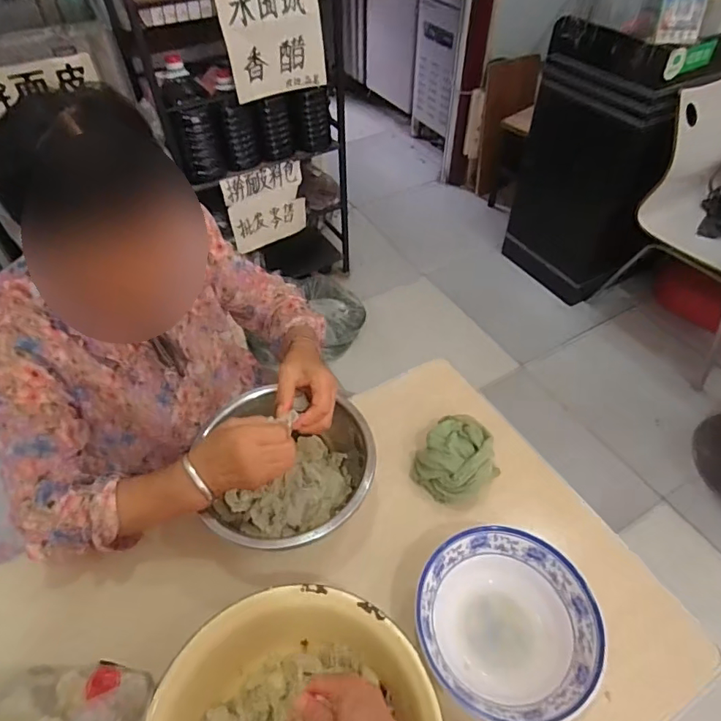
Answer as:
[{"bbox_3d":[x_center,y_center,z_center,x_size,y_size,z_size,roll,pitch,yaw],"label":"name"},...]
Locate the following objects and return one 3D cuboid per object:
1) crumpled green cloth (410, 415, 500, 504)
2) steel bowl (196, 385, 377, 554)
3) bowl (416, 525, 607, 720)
[{"bbox_3d":[0.141,0.141,0.724,0.108,0.057,0.125,37,59,27],"label":"crumpled green cloth"},{"bbox_3d":[-0.086,0.145,0.681,0.216,0.103,0.192,23,54,19],"label":"steel bowl"},{"bbox_3d":[0.160,0.298,0.572,0.187,0.080,0.190,0,50,0],"label":"bowl"}]

